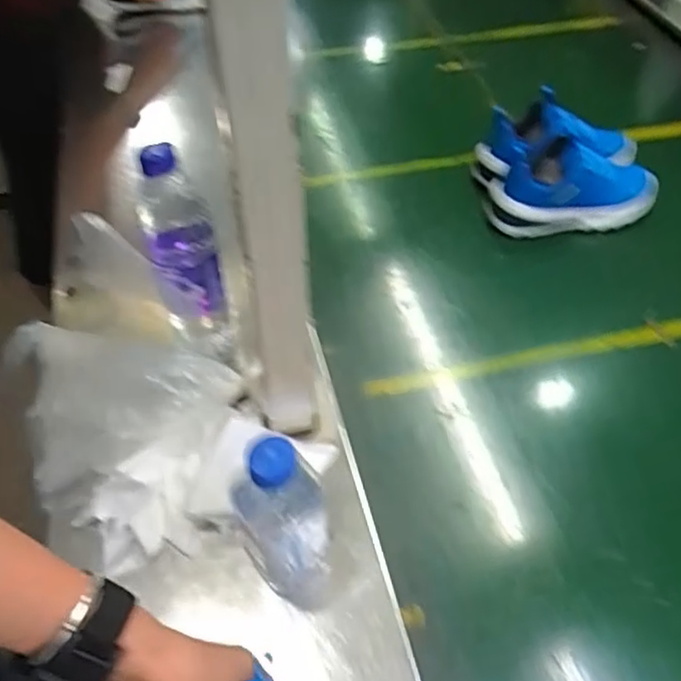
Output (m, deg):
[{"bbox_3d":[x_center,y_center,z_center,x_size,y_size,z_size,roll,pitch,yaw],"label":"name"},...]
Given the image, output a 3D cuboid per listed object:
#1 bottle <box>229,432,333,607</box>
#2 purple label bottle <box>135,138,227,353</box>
[{"bbox_3d":[-0.042,0.132,0.469,0.069,0.163,0.065,-3,51,-1],"label":"bottle"},{"bbox_3d":[-0.144,-0.077,0.599,0.061,0.222,0.059,-12,52,-8],"label":"purple label bottle"}]

